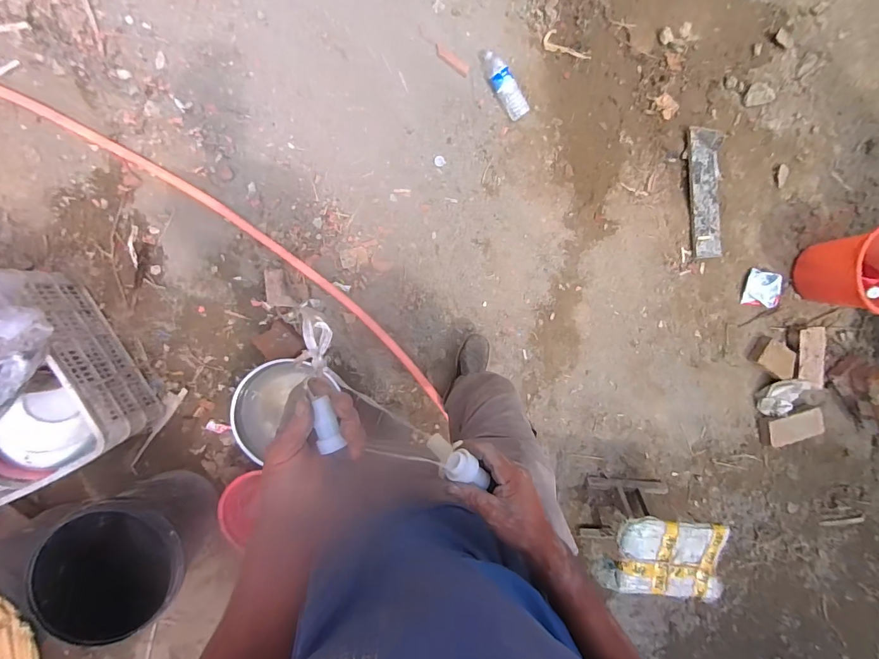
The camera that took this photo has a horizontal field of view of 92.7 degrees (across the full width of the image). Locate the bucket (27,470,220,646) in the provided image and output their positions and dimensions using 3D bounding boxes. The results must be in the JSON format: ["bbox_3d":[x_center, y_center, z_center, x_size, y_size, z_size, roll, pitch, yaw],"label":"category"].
[{"bbox_3d":[-0.809,0.576,1.136,0.334,0.359,0.320,-1,95,-8],"label":"bucket"}]

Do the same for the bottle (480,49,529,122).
[{"bbox_3d":[0.199,-0.764,1.309,0.068,0.052,0.228,-38,99,-3],"label":"bottle"}]

